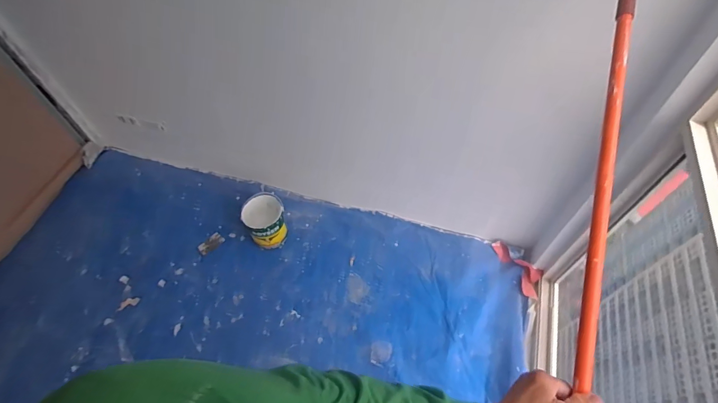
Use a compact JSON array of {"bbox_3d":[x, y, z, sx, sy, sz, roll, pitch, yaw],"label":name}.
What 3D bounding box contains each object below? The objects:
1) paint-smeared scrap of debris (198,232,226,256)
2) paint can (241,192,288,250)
[{"bbox_3d":[-0.678,0.195,1.753,0.063,0.014,0.114,37,66,22],"label":"paint-smeared scrap of debris"},{"bbox_3d":[-0.411,0.088,1.704,0.178,0.196,0.205,-22,59,-12],"label":"paint can"}]

